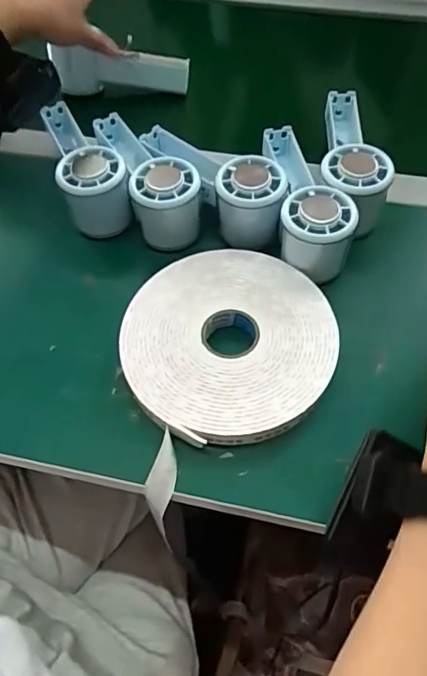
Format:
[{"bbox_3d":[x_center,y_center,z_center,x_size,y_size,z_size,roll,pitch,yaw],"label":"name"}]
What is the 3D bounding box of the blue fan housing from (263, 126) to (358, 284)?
[{"bbox_3d":[0.077,-0.115,0.437,0.060,0.072,0.155,-4,45,0],"label":"blue fan housing"}]

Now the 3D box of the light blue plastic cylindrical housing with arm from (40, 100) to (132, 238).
[{"bbox_3d":[-0.124,-0.167,0.472,0.053,0.057,0.153,-22,61,-11],"label":"light blue plastic cylindrical housing with arm"}]

